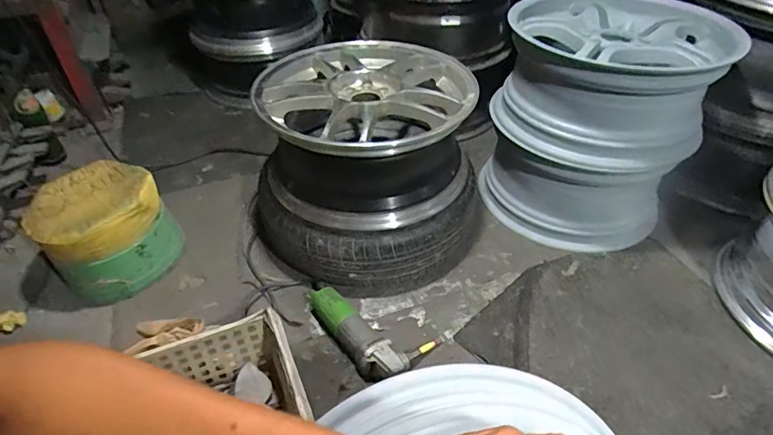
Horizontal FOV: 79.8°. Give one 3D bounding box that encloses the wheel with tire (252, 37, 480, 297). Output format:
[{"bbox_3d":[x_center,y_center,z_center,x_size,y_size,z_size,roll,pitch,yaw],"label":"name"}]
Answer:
[{"bbox_3d":[-0.045,-0.143,1.095,0.508,0.341,0.534,3,42,5],"label":"wheel with tire"}]

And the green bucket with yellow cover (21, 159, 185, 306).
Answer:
[{"bbox_3d":[-0.618,0.030,1.034,0.240,0.206,0.236,-1,42,1],"label":"green bucket with yellow cover"}]

